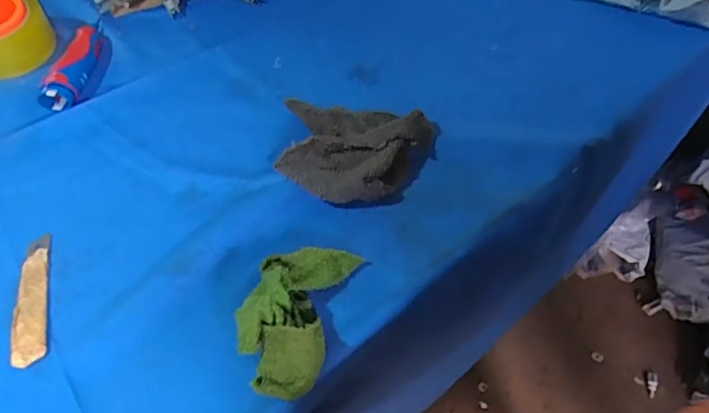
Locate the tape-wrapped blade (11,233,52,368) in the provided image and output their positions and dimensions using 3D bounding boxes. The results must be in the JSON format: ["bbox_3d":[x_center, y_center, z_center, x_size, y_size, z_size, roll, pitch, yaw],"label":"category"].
[{"bbox_3d":[-0.245,0.067,0.390,0.024,0.004,0.113,-16,52,-11],"label":"tape-wrapped blade"}]

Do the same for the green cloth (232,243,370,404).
[{"bbox_3d":[-0.044,0.069,0.351,0.068,0.042,0.117,11,52,11],"label":"green cloth"}]

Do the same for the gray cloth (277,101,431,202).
[{"bbox_3d":[-0.003,-0.055,0.456,0.130,0.030,0.115,7,52,7],"label":"gray cloth"}]

